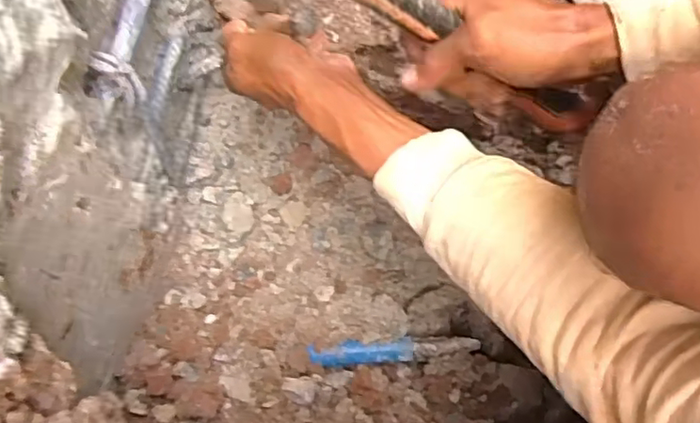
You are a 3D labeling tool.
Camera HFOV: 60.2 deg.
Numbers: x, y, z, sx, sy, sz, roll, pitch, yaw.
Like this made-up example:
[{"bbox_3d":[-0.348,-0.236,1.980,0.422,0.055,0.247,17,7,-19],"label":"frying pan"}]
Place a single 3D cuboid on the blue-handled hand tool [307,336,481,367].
[{"bbox_3d":[0.034,0.109,0.477,0.130,0.011,0.018,-4,72,0],"label":"blue-handled hand tool"}]

